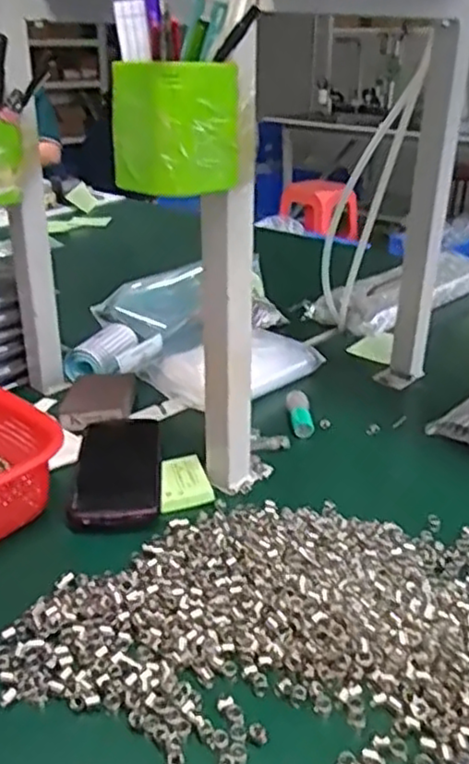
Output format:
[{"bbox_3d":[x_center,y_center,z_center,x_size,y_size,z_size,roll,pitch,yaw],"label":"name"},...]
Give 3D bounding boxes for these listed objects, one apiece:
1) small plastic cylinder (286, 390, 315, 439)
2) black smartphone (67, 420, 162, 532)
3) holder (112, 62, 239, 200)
[{"bbox_3d":[0.072,0.034,0.751,0.025,0.020,0.065,-1,26,-2],"label":"small plastic cylinder"},{"bbox_3d":[-0.108,0.078,0.642,0.076,0.010,0.167,-2,26,-4],"label":"black smartphone"},{"bbox_3d":[-0.038,-0.173,0.471,0.061,0.078,0.072,23,34,39],"label":"holder"}]

